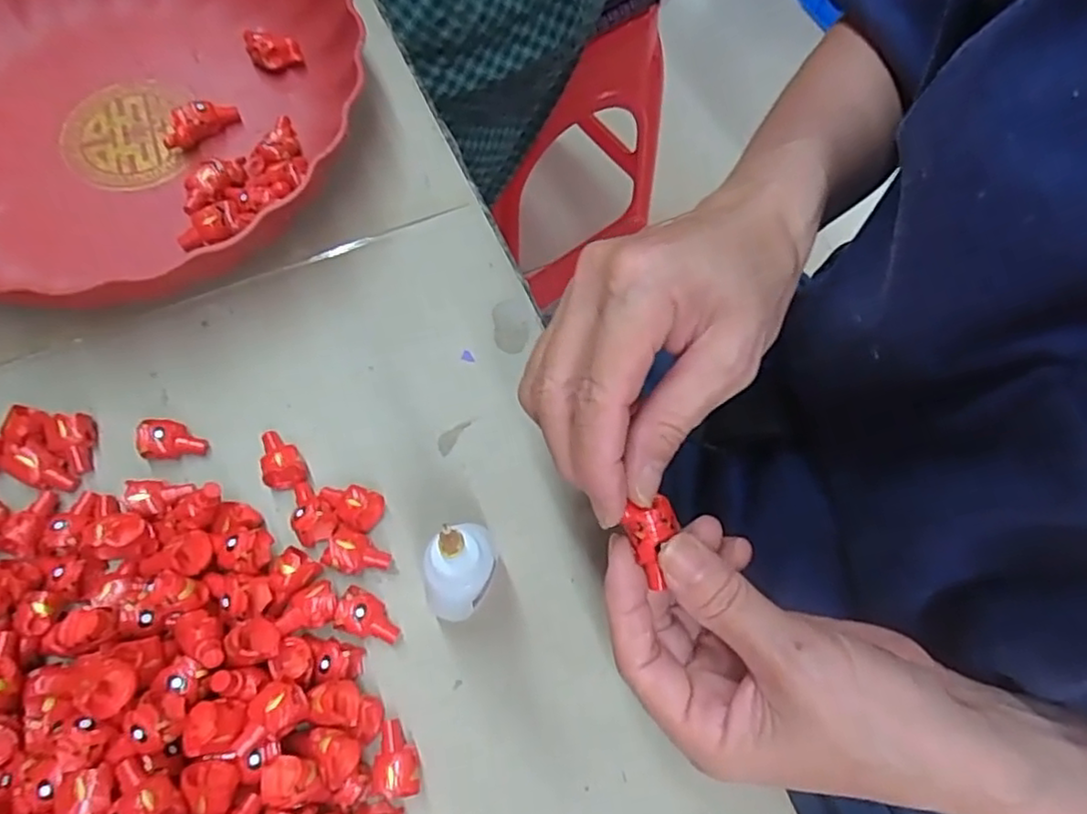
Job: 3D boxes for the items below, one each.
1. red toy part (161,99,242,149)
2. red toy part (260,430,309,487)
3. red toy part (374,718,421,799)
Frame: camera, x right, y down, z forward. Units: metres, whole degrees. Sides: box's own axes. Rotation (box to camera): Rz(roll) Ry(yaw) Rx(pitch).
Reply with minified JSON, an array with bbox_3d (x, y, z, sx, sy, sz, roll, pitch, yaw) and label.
[{"bbox_3d":[-0.174,-0.144,0.336,0.038,0.017,0.012,-41,77,-16],"label":"red toy part"},{"bbox_3d":[-0.110,0.021,0.281,0.016,0.014,0.026,-17,71,-9],"label":"red toy part"},{"bbox_3d":[-0.054,0.128,0.242,0.016,0.012,0.025,-9,70,-6],"label":"red toy part"}]

